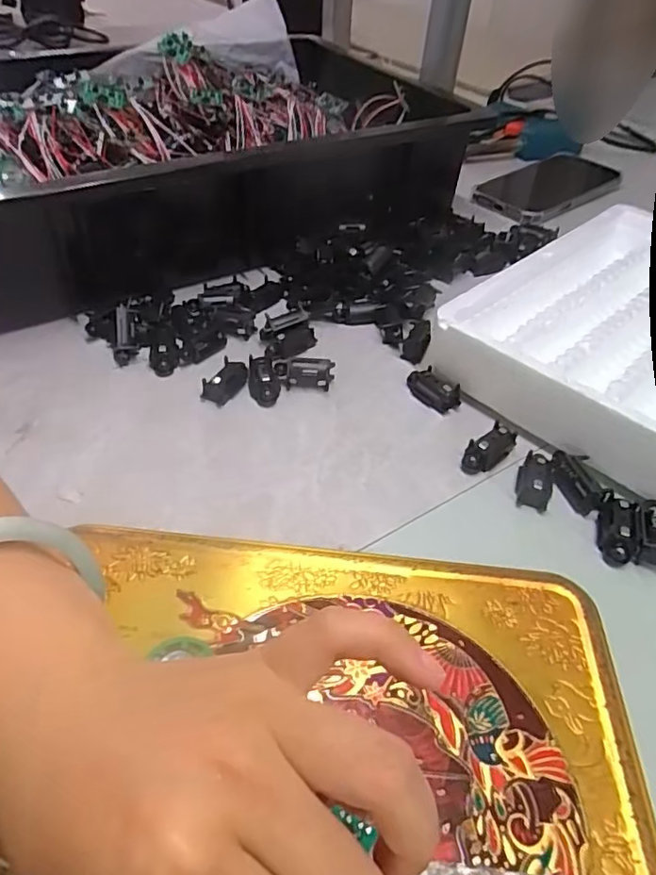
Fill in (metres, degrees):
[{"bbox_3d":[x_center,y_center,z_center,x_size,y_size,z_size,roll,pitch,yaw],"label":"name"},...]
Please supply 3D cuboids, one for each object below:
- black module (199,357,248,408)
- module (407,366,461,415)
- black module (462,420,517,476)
[{"bbox_3d":[-0.061,-0.034,0.350,0.017,0.013,0.033,17,46,13],"label":"black module"},{"bbox_3d":[0.063,-0.030,0.352,0.018,0.012,0.035,-30,53,-29],"label":"module"},{"bbox_3d":[0.087,0.006,0.317,0.034,0.013,0.015,-33,55,-31],"label":"black module"}]

